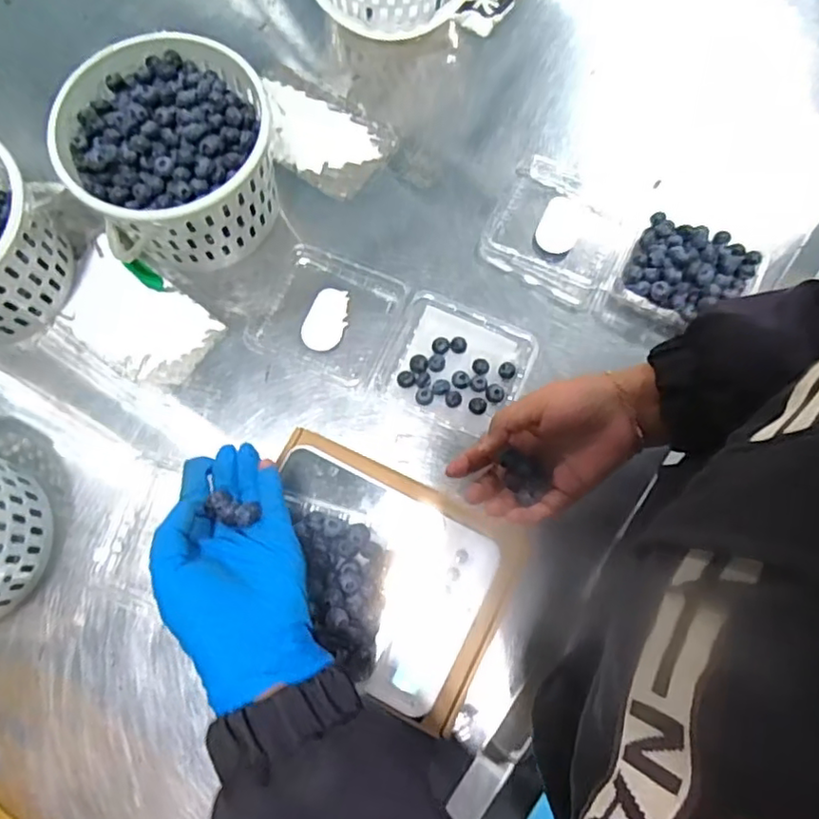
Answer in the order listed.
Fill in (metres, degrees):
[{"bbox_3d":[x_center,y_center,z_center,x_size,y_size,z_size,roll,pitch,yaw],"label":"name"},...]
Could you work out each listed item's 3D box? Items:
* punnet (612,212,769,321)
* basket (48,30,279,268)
[{"bbox_3d":[0.261,-0.126,0.592,0.114,0.041,0.097,26,77,6],"label":"punnet"},{"bbox_3d":[-0.206,-0.221,0.570,0.167,0.118,0.167,0,75,0],"label":"basket"}]

